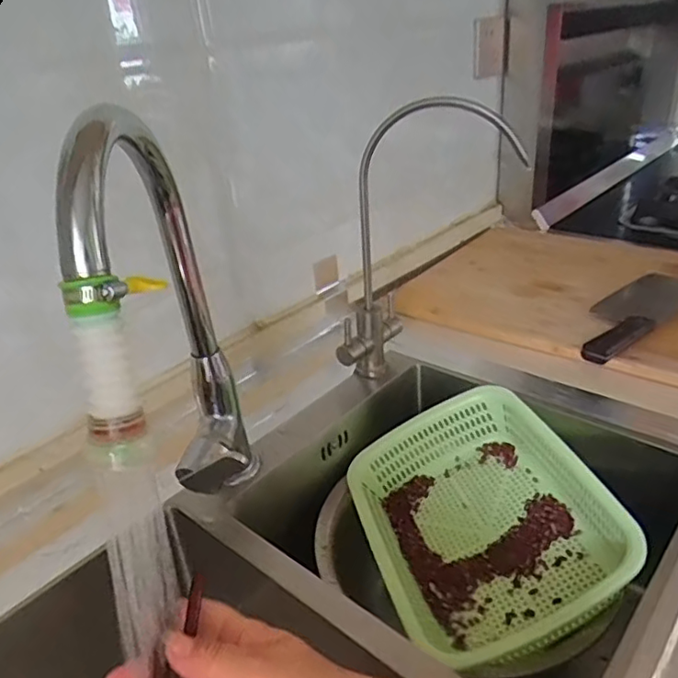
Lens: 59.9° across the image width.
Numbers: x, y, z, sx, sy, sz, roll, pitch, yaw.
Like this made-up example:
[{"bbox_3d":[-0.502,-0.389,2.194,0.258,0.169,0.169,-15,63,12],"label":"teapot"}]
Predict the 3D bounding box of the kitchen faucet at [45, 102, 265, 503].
[{"bbox_3d":[-0.122,0.017,0.426,0.042,0.332,0.230,-6,29,-2],"label":"kitchen faucet"}]

